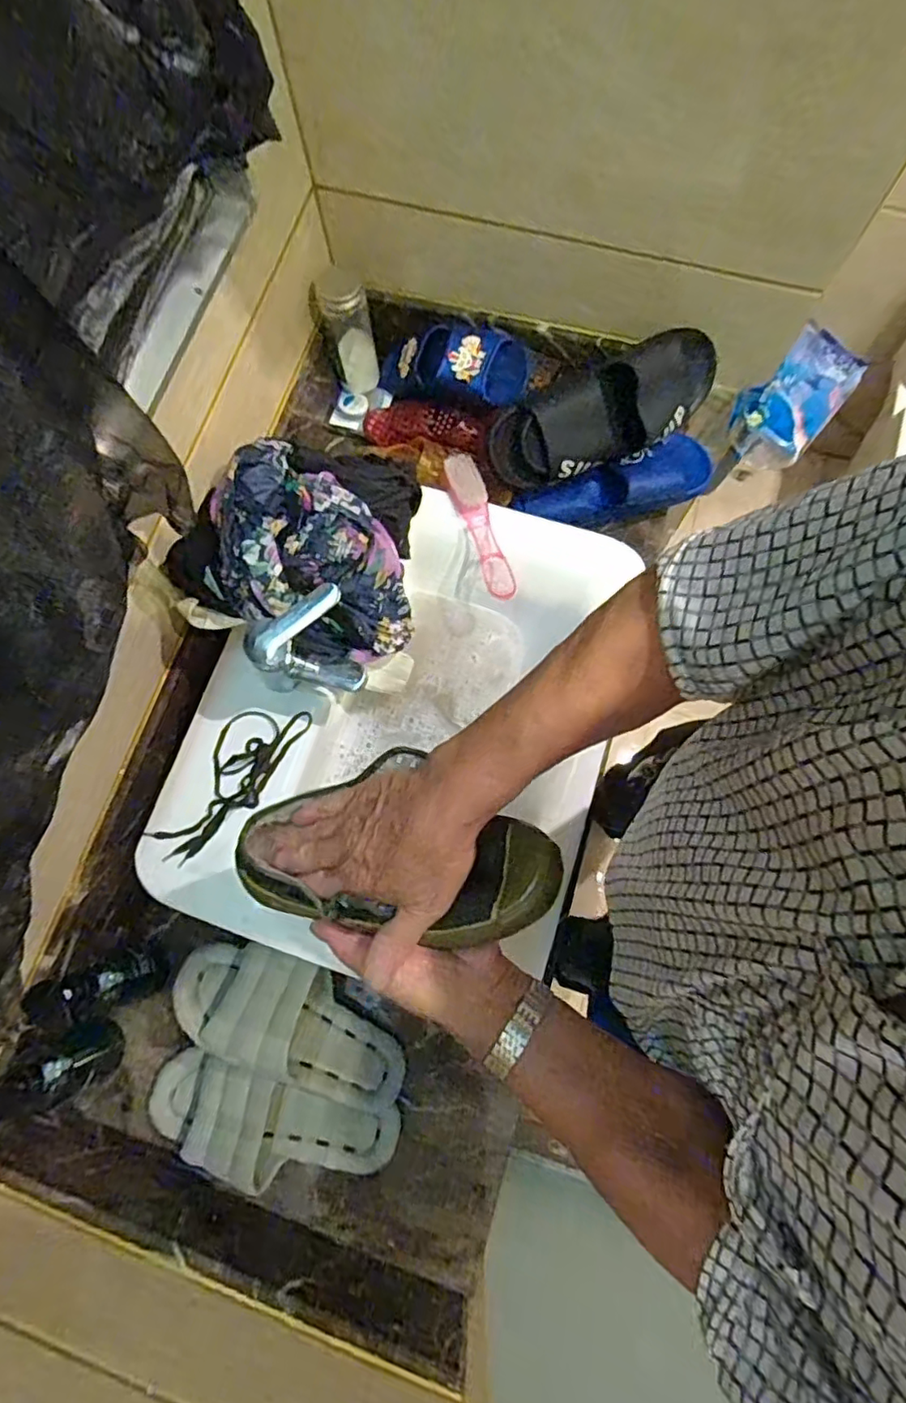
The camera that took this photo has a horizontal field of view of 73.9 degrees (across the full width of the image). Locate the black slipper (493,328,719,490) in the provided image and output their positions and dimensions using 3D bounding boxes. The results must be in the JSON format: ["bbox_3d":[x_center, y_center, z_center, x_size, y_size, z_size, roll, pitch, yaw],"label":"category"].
[{"bbox_3d":[0.189,-0.359,0.747,0.300,0.072,0.112,-18,121,6],"label":"black slipper"}]

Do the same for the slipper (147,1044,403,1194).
[{"bbox_3d":[-0.201,0.457,0.645,0.274,0.067,0.117,18,77,6],"label":"slipper"}]

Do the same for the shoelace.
[{"bbox_3d":[-0.245,0.083,0.663,0.080,0.008,0.203,33,79,9],"label":"shoelace"}]

